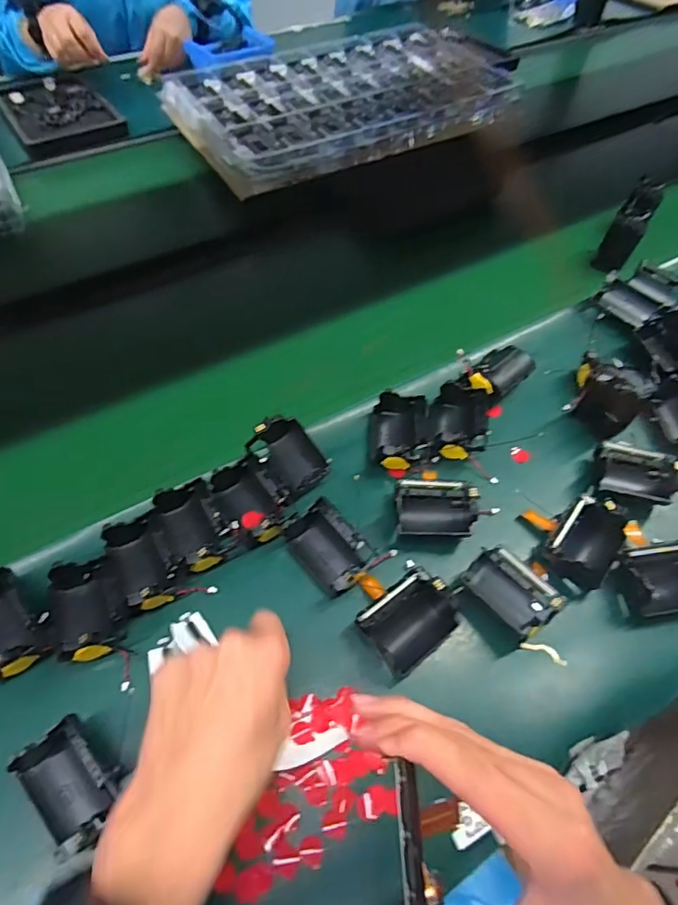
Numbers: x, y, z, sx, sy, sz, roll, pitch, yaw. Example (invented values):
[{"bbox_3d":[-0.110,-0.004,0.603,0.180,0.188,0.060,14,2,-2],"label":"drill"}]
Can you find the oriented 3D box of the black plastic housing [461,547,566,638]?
[{"bbox_3d":[0.143,0.113,0.442,0.072,0.030,0.044,41,63,22],"label":"black plastic housing"}]

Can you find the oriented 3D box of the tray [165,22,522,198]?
[{"bbox_3d":[0.017,-0.577,0.850,0.539,0.033,0.331,-26,61,-18],"label":"tray"}]

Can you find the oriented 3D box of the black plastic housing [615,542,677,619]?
[{"bbox_3d":[0.277,0.108,0.452,0.072,0.038,0.056,-6,57,-7],"label":"black plastic housing"}]

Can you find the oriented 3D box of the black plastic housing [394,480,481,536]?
[{"bbox_3d":[0.087,0.051,0.474,0.071,0.025,0.047,2,56,-1],"label":"black plastic housing"}]

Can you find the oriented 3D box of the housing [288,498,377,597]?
[{"bbox_3d":[-0.008,0.082,0.450,0.047,0.038,0.076,-35,64,-23],"label":"housing"}]

